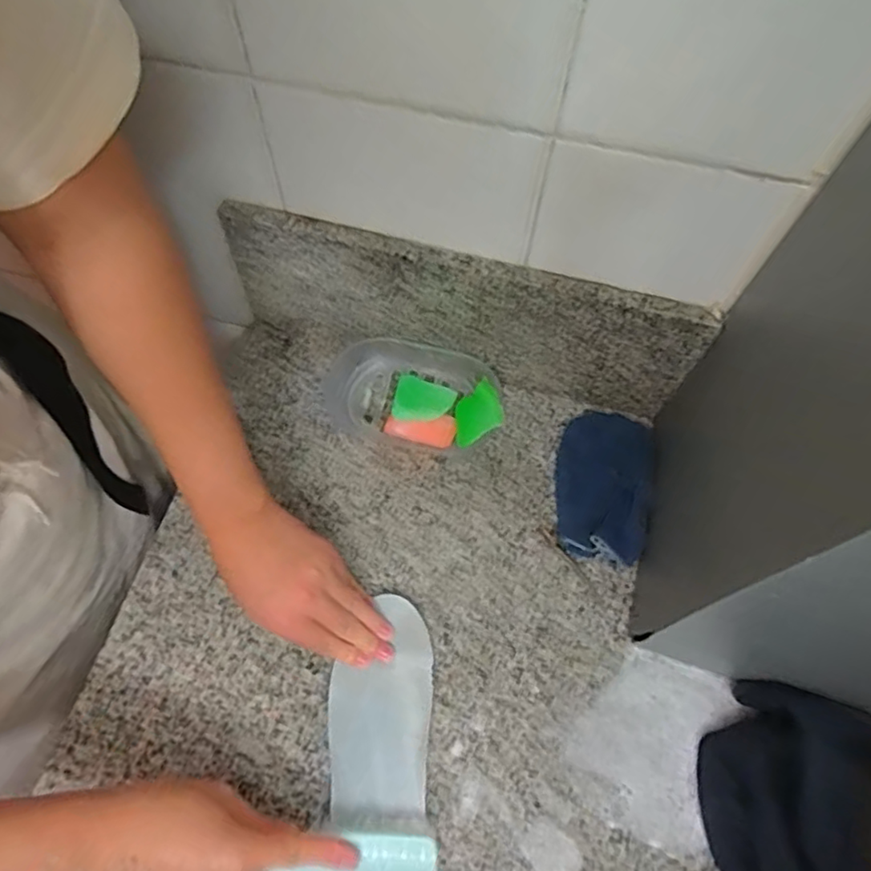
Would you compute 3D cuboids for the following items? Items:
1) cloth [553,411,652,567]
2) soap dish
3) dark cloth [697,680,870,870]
[{"bbox_3d":[0.155,0.042,0.560,0.083,0.021,0.144,8,64,0],"label":"cloth"},{"bbox_3d":[-0.025,-0.033,0.569,0.165,0.058,0.092,13,64,3],"label":"soap dish"},{"bbox_3d":[0.236,0.308,0.414,0.102,0.050,0.258,18,64,5],"label":"dark cloth"}]

